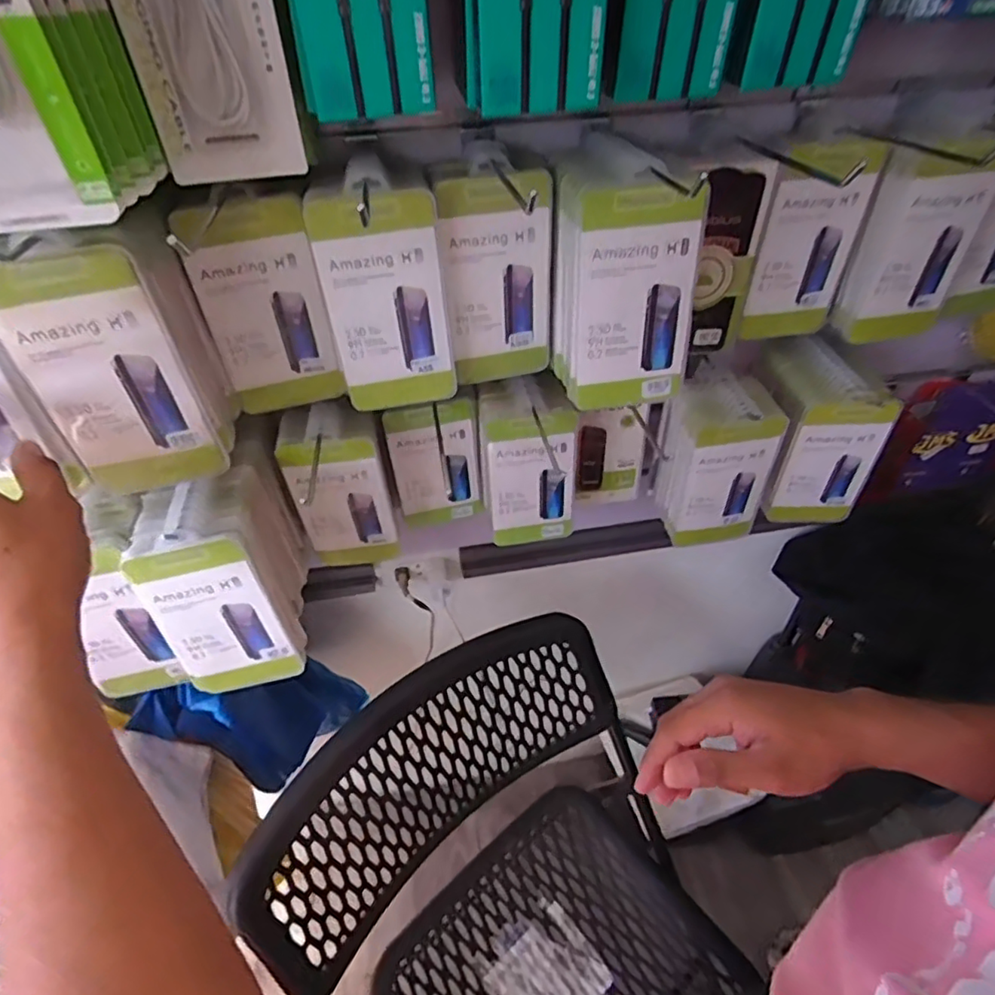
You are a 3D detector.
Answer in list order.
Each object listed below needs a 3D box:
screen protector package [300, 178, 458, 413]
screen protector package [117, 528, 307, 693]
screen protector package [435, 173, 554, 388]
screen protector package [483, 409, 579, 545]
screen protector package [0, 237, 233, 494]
[{"bbox_3d":[-0.084,-0.148,0.454,0.090,0.170,0.017,-10,45,-9],"label":"screen protector package"},{"bbox_3d":[-0.235,0.102,0.493,0.094,0.168,0.012,-14,37,-3],"label":"screen protector package"},{"bbox_3d":[0.002,-0.170,0.473,0.086,0.161,0.012,-10,45,-8],"label":"screen protector package"},{"bbox_3d":[0.036,-0.015,0.610,0.086,0.166,0.024,-1,44,1],"label":"screen protector package"},{"bbox_3d":[-0.249,-0.078,0.382,0.089,0.169,0.013,-14,42,-8],"label":"screen protector package"}]

